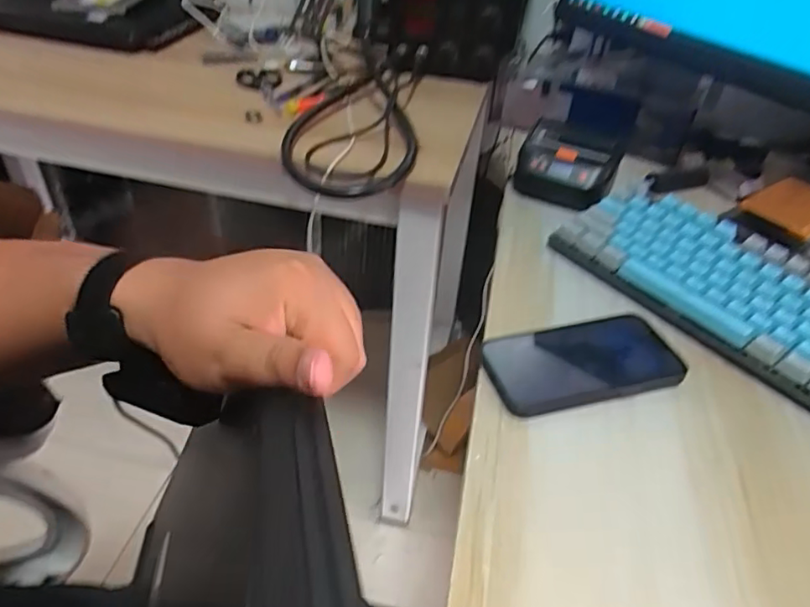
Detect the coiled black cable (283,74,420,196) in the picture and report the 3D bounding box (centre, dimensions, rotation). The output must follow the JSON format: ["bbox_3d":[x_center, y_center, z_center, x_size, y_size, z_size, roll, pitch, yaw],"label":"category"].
[{"bbox_3d":[-0.069,-0.228,0.743,0.157,0.046,0.292,1,40,-5],"label":"coiled black cable"}]

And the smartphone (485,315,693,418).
[{"bbox_3d":[0.135,0.043,0.450,0.146,0.014,0.073,-6,41,-13],"label":"smartphone"}]

